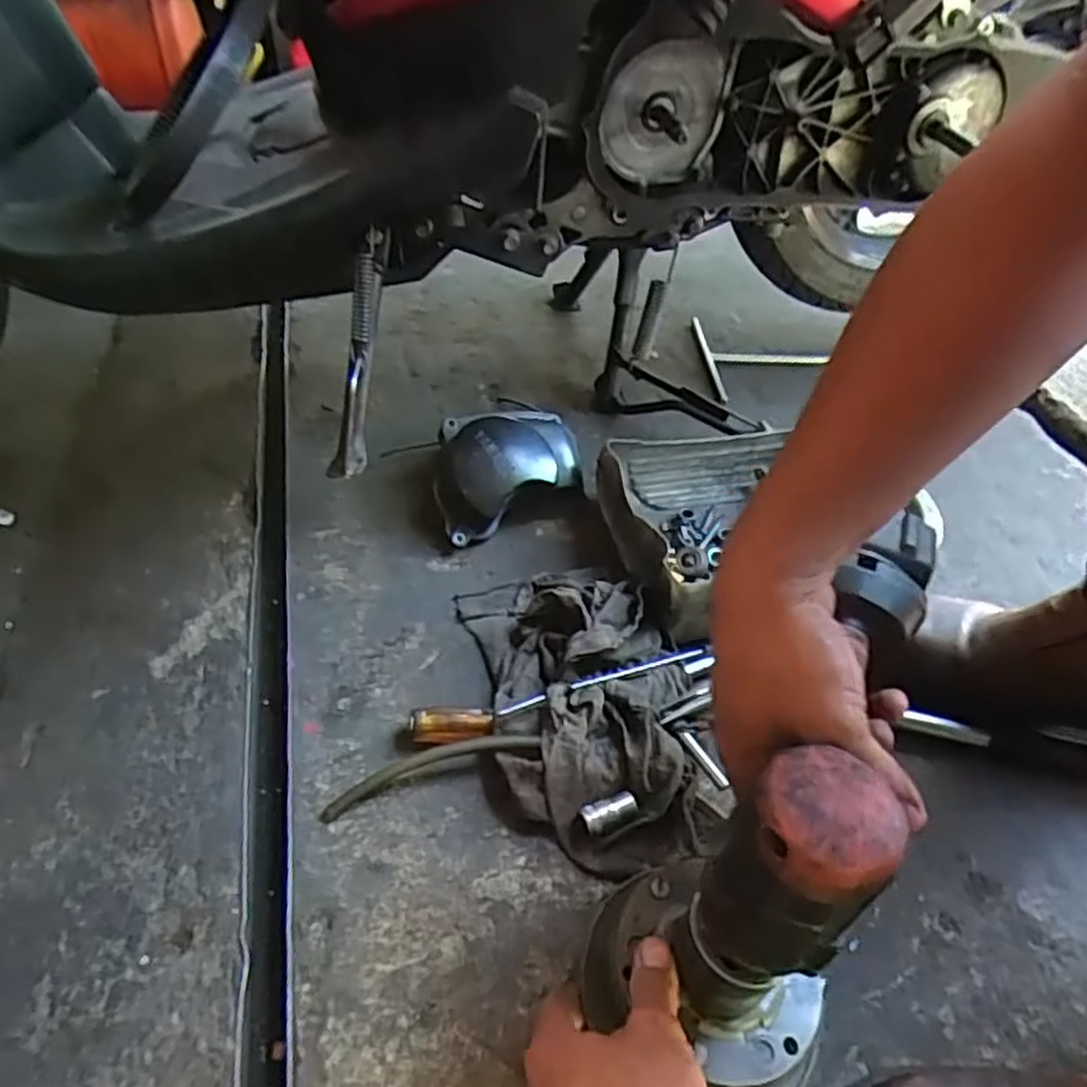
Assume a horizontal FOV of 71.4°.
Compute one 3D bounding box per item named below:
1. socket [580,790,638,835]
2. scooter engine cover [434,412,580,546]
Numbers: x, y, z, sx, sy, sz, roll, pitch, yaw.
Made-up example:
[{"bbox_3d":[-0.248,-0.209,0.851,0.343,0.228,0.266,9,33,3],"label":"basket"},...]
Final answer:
[{"bbox_3d":[0.047,0.187,0.525,0.040,0.016,0.022,-16,48,-20],"label":"socket"},{"bbox_3d":[-0.033,-0.067,0.737,0.144,0.079,0.122,-8,46,-10],"label":"scooter engine cover"}]

